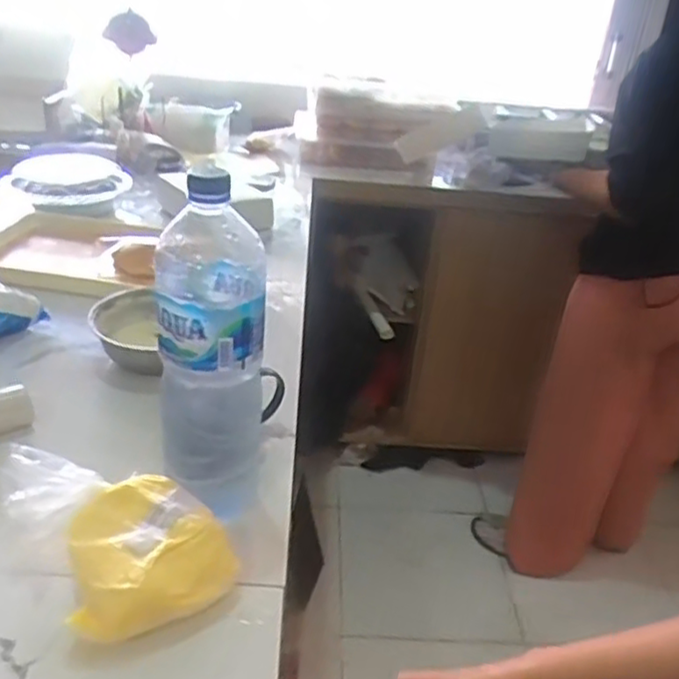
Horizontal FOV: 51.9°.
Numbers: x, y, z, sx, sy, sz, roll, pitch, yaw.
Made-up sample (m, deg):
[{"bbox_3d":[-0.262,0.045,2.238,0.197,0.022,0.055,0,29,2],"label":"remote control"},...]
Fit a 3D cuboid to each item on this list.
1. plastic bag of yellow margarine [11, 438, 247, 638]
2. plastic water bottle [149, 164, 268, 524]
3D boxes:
[{"bbox_3d":[-0.175,0.150,0.568,0.132,0.085,0.165,-20,38,-37],"label":"plastic bag of yellow margarine"},{"bbox_3d":[-0.109,0.007,0.595,0.083,0.299,0.096,0,29,-10],"label":"plastic water bottle"}]

